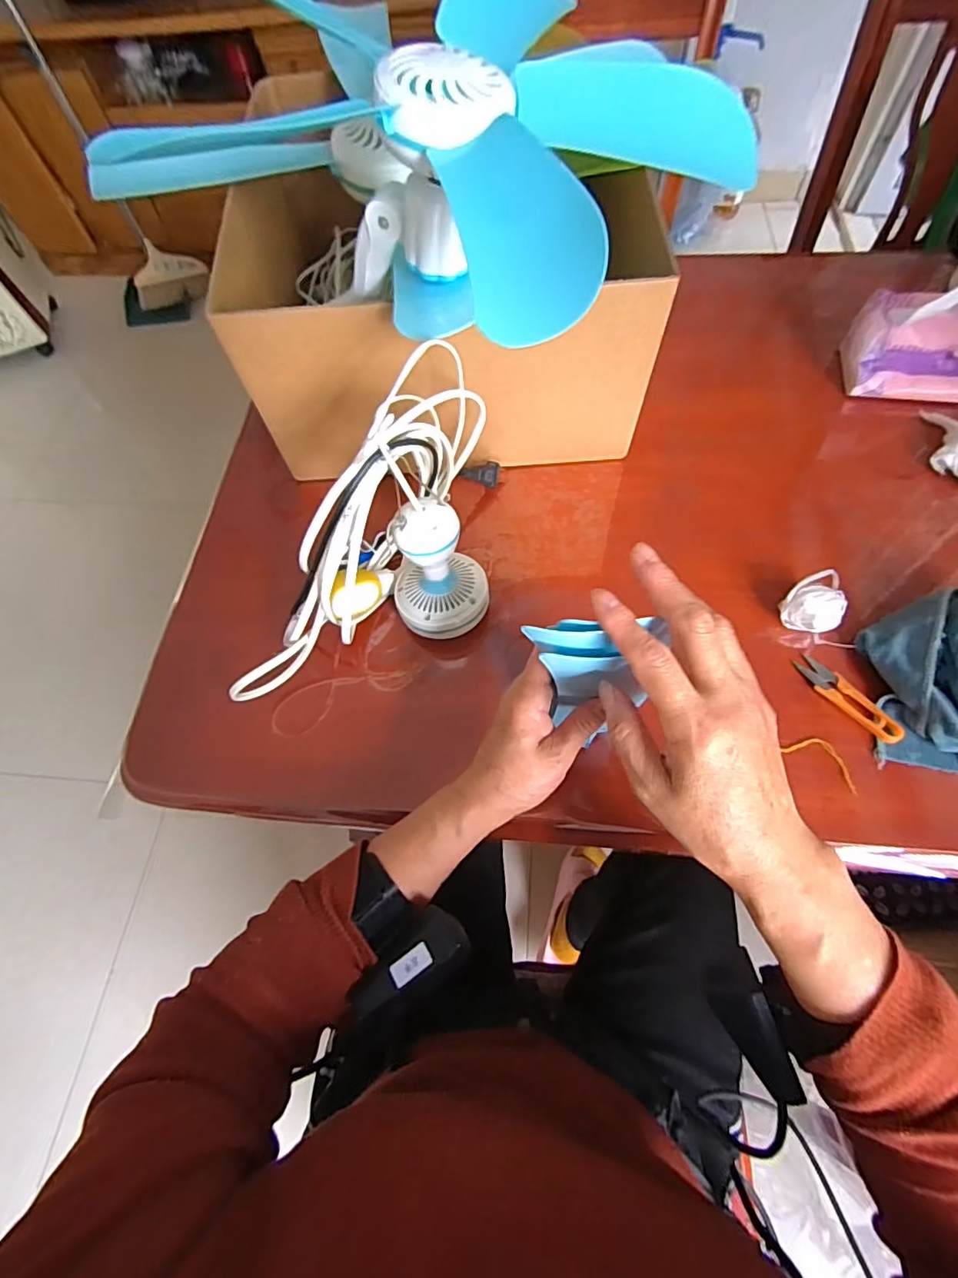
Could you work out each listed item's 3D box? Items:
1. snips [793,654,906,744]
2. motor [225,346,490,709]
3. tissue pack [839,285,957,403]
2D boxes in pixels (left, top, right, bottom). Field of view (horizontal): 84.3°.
[{"bbox_3d":[0.312,0.047,0.445,0.028,0.012,0.091,-37,67,-14],"label":"snips"},{"bbox_3d":[-0.066,-0.069,0.427,0.127,0.149,0.306,26,68,16],"label":"motor"},{"bbox_3d":[0.478,-0.317,0.565,0.138,0.101,0.078,19,66,13],"label":"tissue pack"}]

